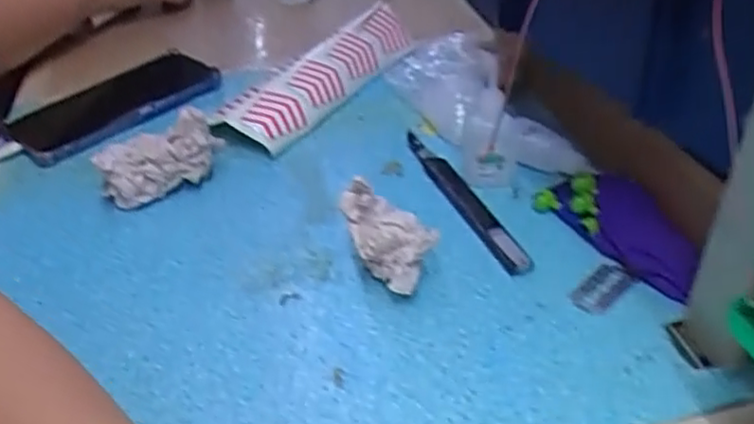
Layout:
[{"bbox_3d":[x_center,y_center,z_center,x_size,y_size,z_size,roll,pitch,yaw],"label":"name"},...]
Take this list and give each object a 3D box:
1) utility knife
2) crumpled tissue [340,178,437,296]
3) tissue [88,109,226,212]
[{"bbox_3d":[0.057,-0.010,0.463,0.016,0.015,0.169,-17,39,-15],"label":"utility knife"},{"bbox_3d":[0.004,0.016,0.381,0.052,0.056,0.039,3,38,10],"label":"crumpled tissue"},{"bbox_3d":[-0.150,-0.036,0.478,0.081,0.051,0.026,-22,40,-21],"label":"tissue"}]

